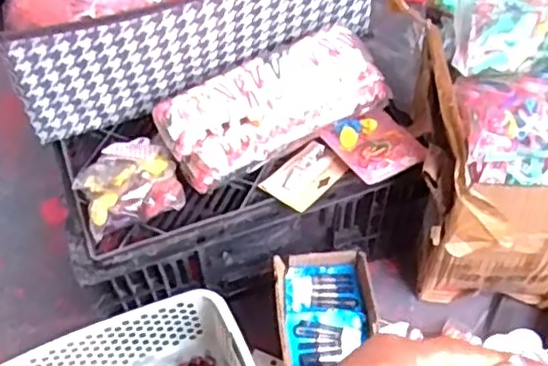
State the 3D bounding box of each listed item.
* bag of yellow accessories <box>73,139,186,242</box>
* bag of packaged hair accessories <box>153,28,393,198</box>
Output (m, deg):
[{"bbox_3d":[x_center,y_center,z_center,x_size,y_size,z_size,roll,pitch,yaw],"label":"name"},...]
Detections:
[{"bbox_3d":[-0.148,0.002,0.699,0.099,0.050,0.108,-21,57,-11],"label":"bag of yellow accessories"},{"bbox_3d":[-0.003,-0.080,0.713,0.230,0.073,0.095,-26,58,-14],"label":"bag of packaged hair accessories"}]

